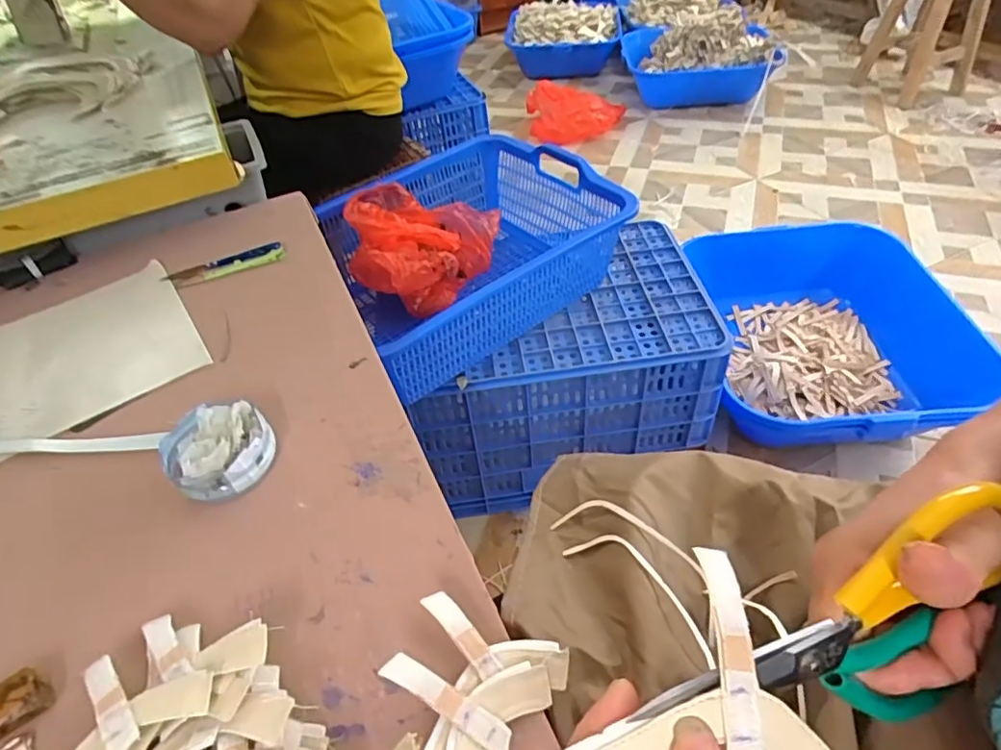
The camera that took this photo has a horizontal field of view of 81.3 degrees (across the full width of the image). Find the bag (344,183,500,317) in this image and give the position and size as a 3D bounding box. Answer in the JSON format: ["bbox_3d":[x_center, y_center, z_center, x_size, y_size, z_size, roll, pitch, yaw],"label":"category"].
[{"bbox_3d":[-0.149,-0.207,0.977,0.230,0.125,0.224,13,50,17],"label":"bag"}]

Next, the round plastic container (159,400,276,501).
[{"bbox_3d":[-0.196,0.052,0.407,0.070,0.034,0.067,-2,46,2],"label":"round plastic container"}]

